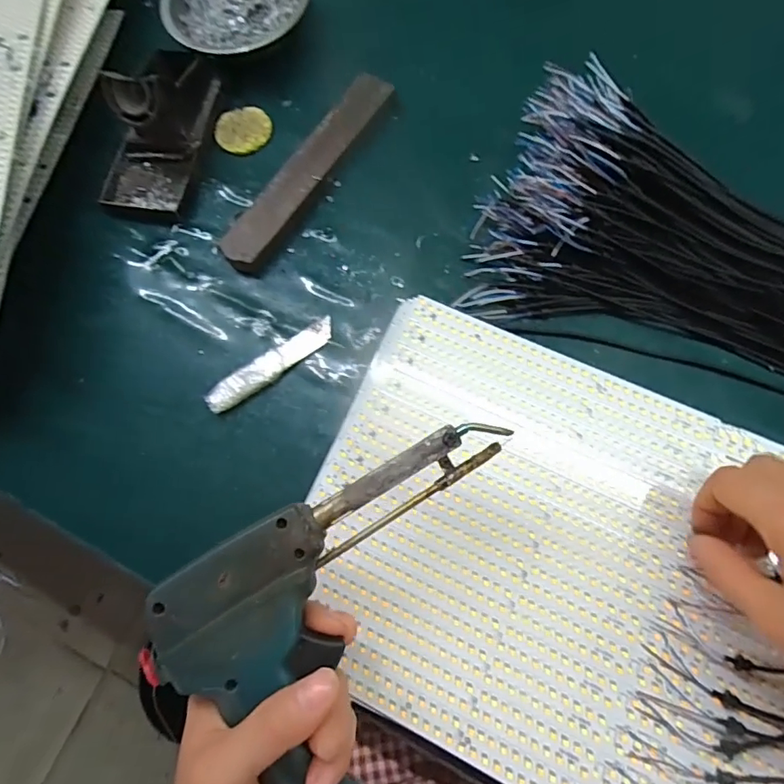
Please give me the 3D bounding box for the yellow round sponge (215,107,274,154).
[{"bbox_3d":[-0.127,-0.225,0.440,0.046,0.010,0.045,-1,74,4],"label":"yellow round sponge"}]

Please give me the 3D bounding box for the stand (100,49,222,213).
[{"bbox_3d":[-0.194,-0.217,0.413,0.074,0.067,0.138,7,74,5],"label":"stand"}]

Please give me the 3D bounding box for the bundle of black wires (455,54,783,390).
[{"bbox_3d":[0.294,-0.077,0.331,0.467,0.072,0.178,20,75,10],"label":"bundle of black wires"}]

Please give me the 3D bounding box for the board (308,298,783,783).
[{"bbox_3d":[0.153,0.117,0.285,0.415,0.033,0.237,24,70,13],"label":"board"}]

